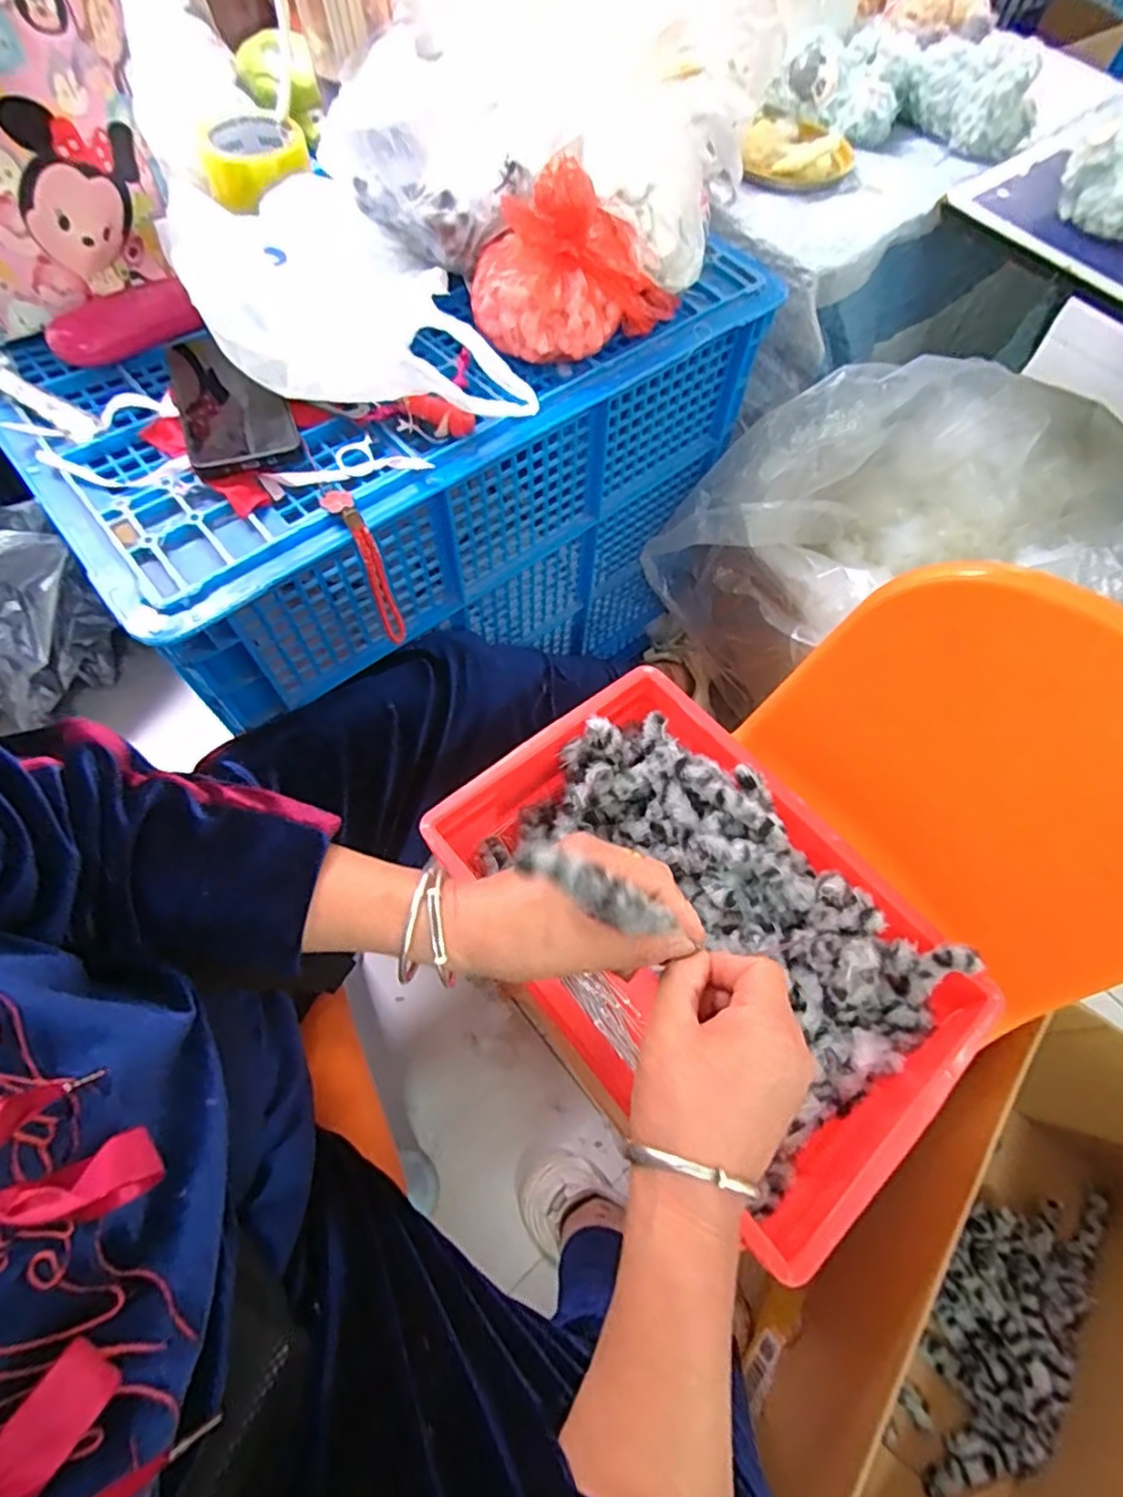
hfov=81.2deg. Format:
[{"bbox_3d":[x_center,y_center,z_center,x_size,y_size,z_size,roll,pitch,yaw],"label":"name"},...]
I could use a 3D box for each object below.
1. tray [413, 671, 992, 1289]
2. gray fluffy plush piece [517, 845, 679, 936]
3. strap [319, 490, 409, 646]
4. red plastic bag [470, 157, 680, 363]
[{"bbox_3d":[0.101,0.130,0.497,0.251,0.088,0.368,-35,71,-17],"label":"tray"},{"bbox_3d":[0.018,0.070,0.314,0.090,0.017,0.018,34,60,-31],"label":"gray fluffy plush piece"},{"bbox_3d":[-0.156,-0.143,0.525,0.020,0.129,0.067,-30,69,-16],"label":"strap"},{"bbox_3d":[0.012,-0.397,0.529,0.170,0.100,0.114,-4,65,-5],"label":"red plastic bag"}]

